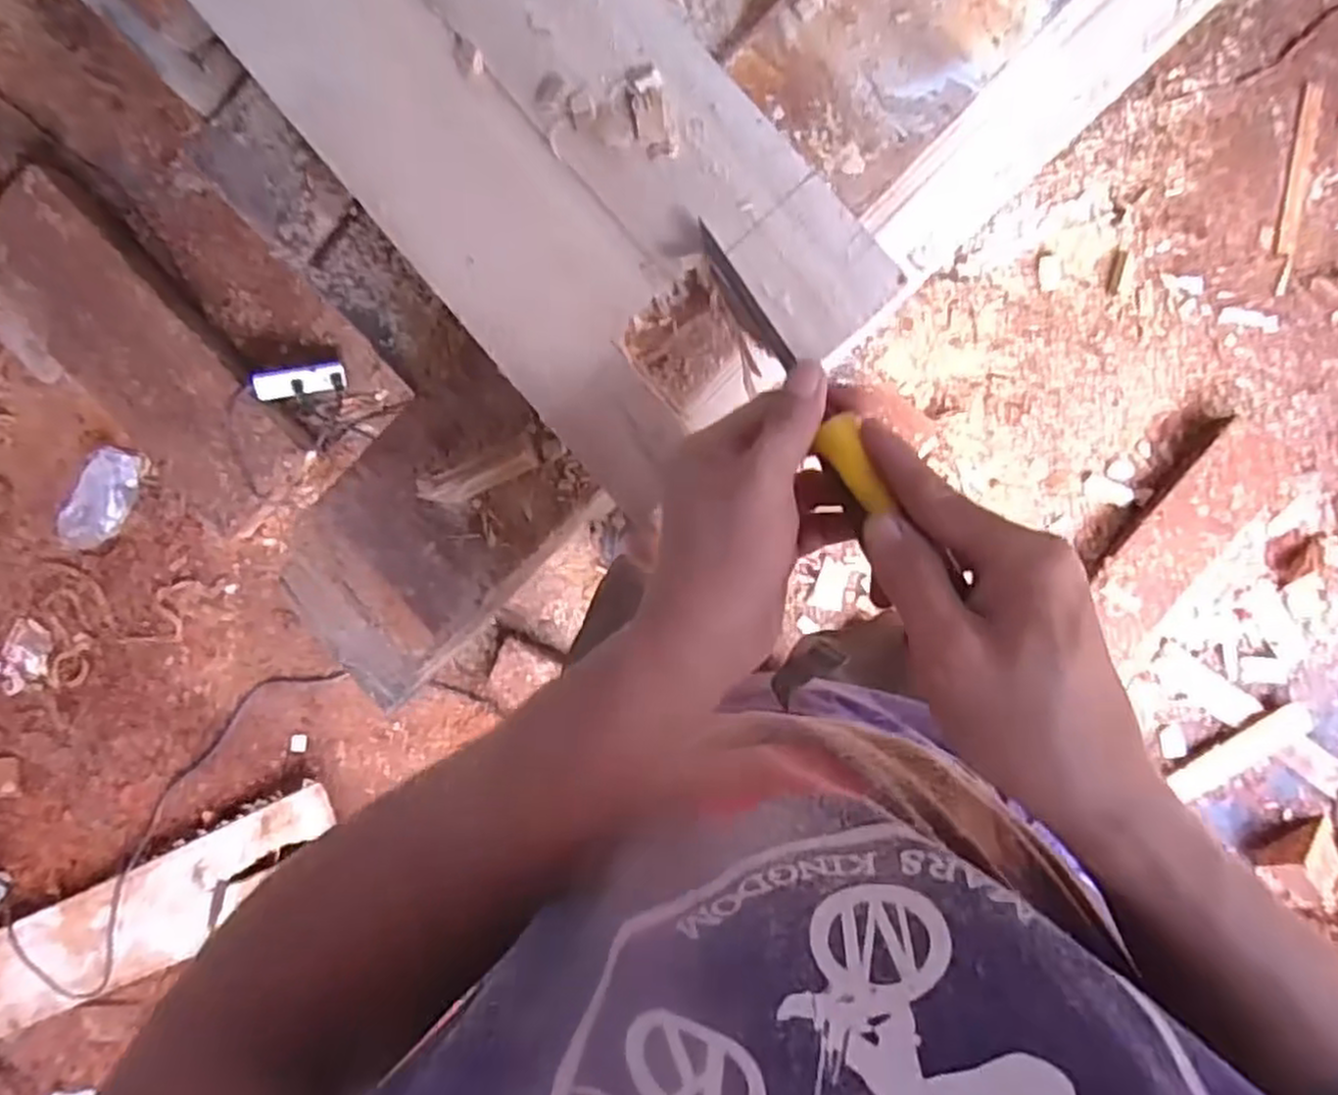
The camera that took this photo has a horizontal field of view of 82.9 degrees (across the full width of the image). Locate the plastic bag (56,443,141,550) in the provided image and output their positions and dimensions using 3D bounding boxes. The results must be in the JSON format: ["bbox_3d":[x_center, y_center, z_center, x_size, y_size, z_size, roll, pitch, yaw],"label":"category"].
[{"bbox_3d":[-1.049,-0.087,1.379,0.132,0.039,0.242,36,95,5],"label":"plastic bag"}]

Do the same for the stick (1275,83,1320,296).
[{"bbox_3d":[0.942,-0.537,1.138,0.021,0.011,0.305,8,94,8],"label":"stick"}]

